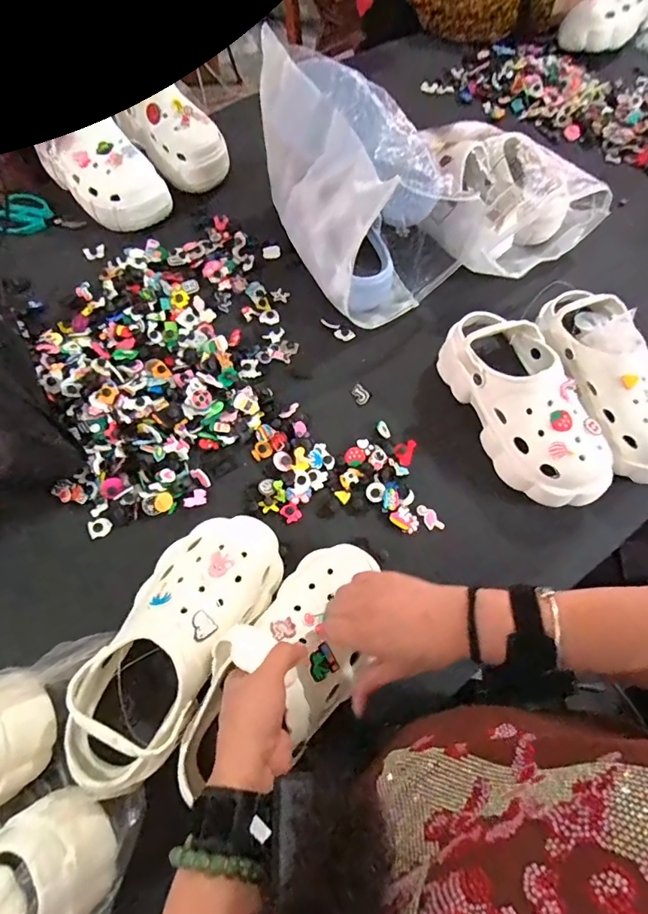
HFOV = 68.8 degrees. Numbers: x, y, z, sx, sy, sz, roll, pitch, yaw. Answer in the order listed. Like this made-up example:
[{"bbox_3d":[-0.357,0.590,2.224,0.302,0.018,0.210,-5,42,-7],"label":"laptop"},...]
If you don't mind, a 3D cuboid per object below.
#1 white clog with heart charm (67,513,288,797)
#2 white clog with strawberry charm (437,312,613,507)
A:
[{"bbox_3d":[-0.148,0.175,0.476,0.118,0.104,0.267,30,69,11],"label":"white clog with heart charm"},{"bbox_3d":[0.248,-0.063,0.593,0.107,0.089,0.266,-20,69,-10],"label":"white clog with strawberry charm"}]

